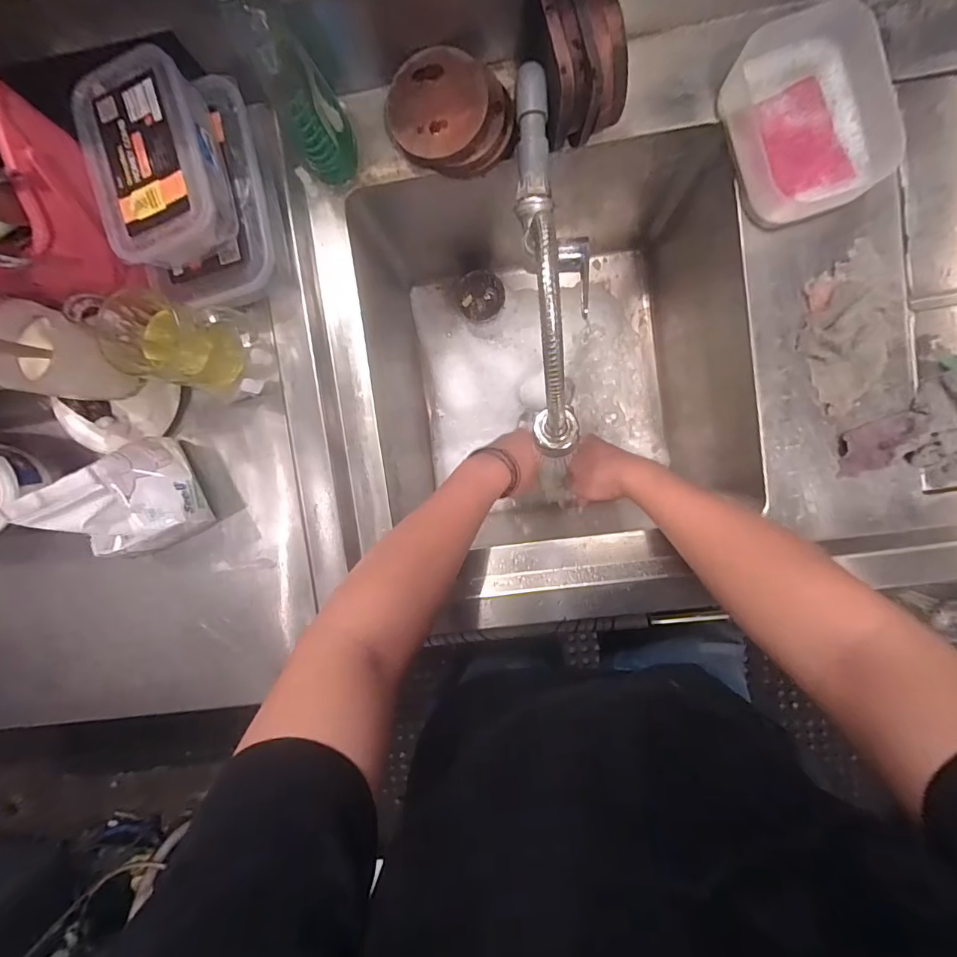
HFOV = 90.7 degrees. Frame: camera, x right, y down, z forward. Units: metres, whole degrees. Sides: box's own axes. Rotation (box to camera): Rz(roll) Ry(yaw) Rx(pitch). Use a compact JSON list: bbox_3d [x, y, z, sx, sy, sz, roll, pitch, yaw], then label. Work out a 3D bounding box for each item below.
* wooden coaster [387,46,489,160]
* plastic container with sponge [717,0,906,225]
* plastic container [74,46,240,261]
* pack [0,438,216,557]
[{"bbox_3d":[-0.042,-0.360,0.451,0.091,0.018,0.099,-30,91,5],"label":"wooden coaster"},{"bbox_3d":[0.304,-0.339,0.441,0.123,0.050,0.167,-22,92,5],"label":"plastic container with sponge"},{"bbox_3d":[-0.291,-0.281,0.424,0.108,0.047,0.161,-16,90,4],"label":"plastic container"},{"bbox_3d":[-0.350,0.027,0.467,0.109,0.128,0.095,-29,91,5],"label":"pack"}]

